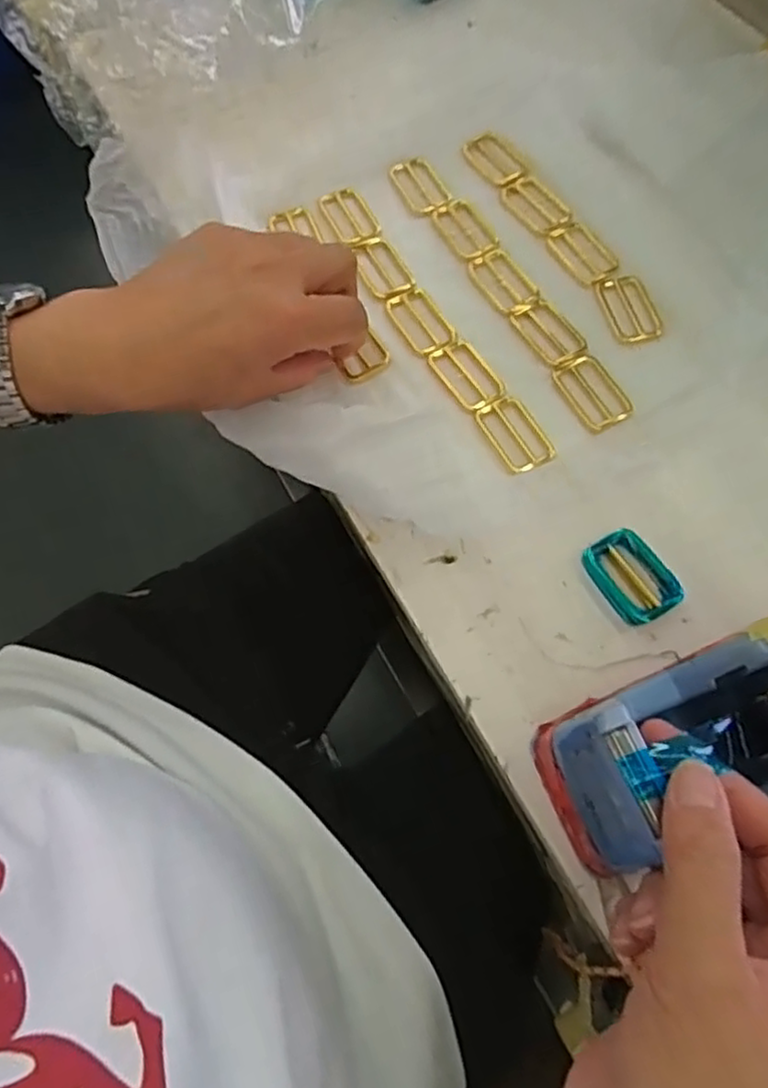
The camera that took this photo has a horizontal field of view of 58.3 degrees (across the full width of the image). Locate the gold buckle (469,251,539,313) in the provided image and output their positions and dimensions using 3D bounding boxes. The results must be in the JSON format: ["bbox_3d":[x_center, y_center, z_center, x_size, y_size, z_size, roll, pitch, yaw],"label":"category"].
[{"bbox_3d":[0.079,-0.173,0.455,0.029,0.004,0.049,-29,69,-7],"label":"gold buckle"}]

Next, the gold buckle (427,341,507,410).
[{"bbox_3d":[0.053,-0.105,0.430,0.030,0.004,0.051,-31,69,-8],"label":"gold buckle"}]

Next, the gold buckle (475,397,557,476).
[{"bbox_3d":[0.079,-0.066,0.410,0.034,0.006,0.051,-25,69,-6],"label":"gold buckle"}]

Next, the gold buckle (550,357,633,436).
[{"bbox_3d":[0.127,-0.092,0.418,0.031,0.004,0.050,-25,69,-6],"label":"gold buckle"}]

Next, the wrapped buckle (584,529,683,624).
[{"bbox_3d":[0.133,0.017,0.369,0.033,0.011,0.050,-30,69,-8],"label":"wrapped buckle"}]

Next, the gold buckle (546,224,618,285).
[{"bbox_3d":[0.131,-0.194,0.458,0.025,0.004,0.052,-31,69,-8],"label":"gold buckle"}]

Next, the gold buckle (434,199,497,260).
[{"bbox_3d":[0.057,-0.217,0.476,0.029,0.005,0.050,-29,69,-7],"label":"gold buckle"}]

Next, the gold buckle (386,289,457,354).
[{"bbox_3d":[0.025,-0.144,0.448,0.030,0.007,0.053,-26,69,-6],"label":"gold buckle"}]

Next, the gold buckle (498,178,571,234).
[{"bbox_3d":[0.108,-0.236,0.479,0.029,0.004,0.051,-36,70,-10],"label":"gold buckle"}]

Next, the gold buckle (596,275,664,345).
[{"bbox_3d":[0.157,-0.151,0.440,0.032,0.004,0.052,-13,68,-1],"label":"gold buckle"}]

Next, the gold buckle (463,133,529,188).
[{"bbox_3d":[0.080,-0.277,0.494,0.027,0.010,0.048,-31,69,-8],"label":"gold buckle"}]

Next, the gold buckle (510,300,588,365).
[{"bbox_3d":[0.104,-0.135,0.436,0.026,0.006,0.053,-31,69,-8],"label":"gold buckle"}]

